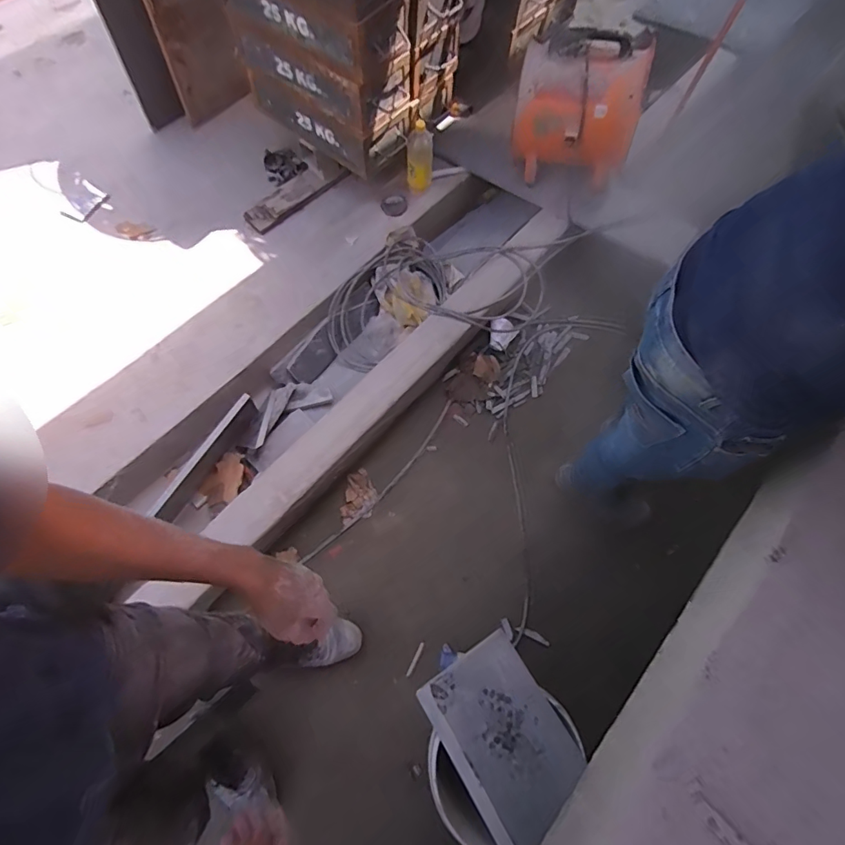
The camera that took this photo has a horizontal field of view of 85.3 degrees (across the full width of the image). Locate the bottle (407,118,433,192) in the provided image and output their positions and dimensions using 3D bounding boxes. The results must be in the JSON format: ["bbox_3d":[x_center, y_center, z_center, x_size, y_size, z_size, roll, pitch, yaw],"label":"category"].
[{"bbox_3d":[-0.009,-0.878,1.522,0.081,0.192,0.068,0,69,-2],"label":"bottle"}]

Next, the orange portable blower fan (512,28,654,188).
[{"bbox_3d":[0.474,-0.963,1.419,0.368,0.341,0.201,11,69,3],"label":"orange portable blower fan"}]

